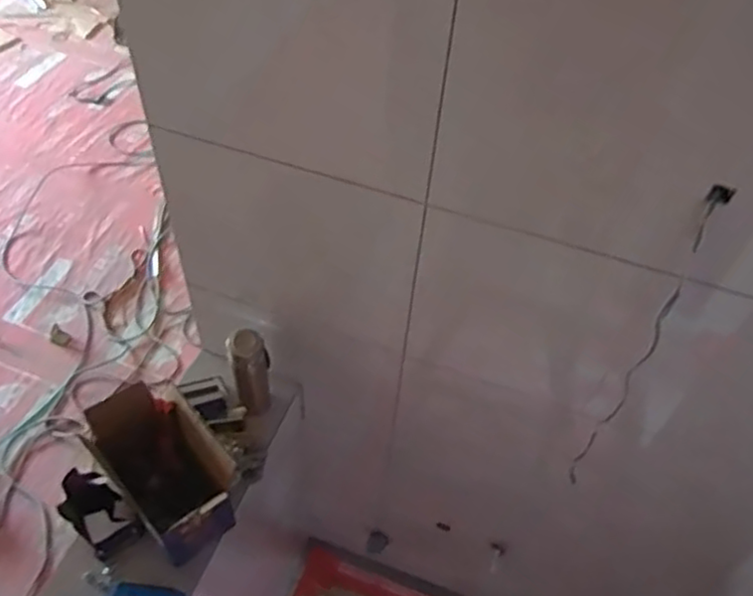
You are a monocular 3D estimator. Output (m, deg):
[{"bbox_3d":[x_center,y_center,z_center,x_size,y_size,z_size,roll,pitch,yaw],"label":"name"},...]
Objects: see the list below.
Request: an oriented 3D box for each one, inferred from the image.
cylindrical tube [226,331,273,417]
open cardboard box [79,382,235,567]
[{"bbox_3d":[-0.258,0.156,1.396,0.071,0.208,0.071,2,50,-2],"label":"cylindrical tube"},{"bbox_3d":[-0.384,0.324,1.258,0.179,0.202,0.279,-32,59,-26],"label":"open cardboard box"}]

